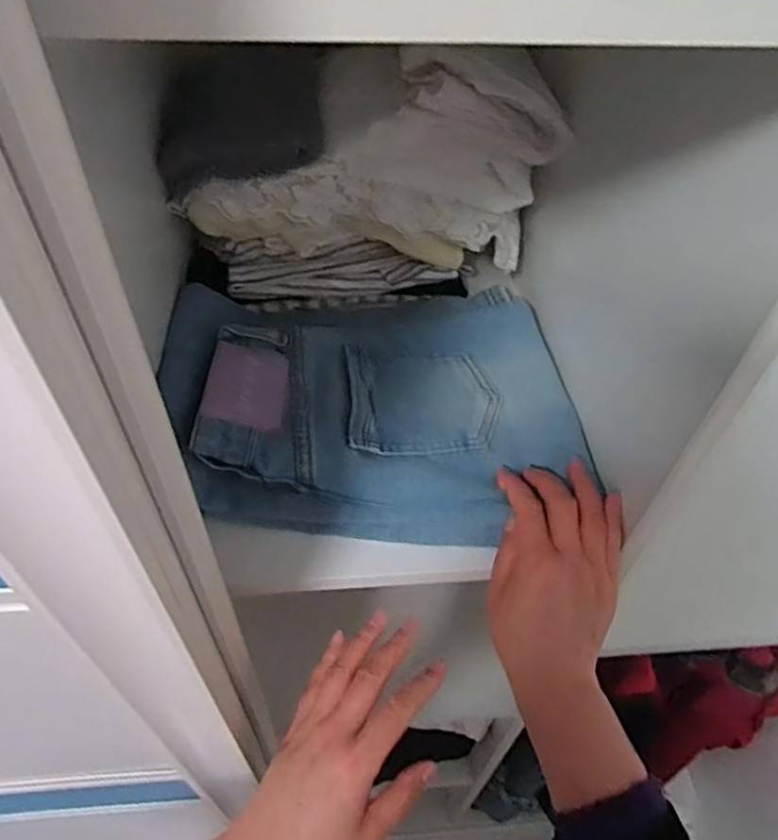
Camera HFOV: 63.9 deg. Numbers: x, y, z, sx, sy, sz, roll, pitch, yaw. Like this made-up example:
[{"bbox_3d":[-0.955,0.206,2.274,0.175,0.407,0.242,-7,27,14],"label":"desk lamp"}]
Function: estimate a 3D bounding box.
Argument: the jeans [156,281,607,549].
[{"bbox_3d":[-0.010,-0.021,0.517,0.323,0.059,0.262,-4,49,-9],"label":"jeans"}]

